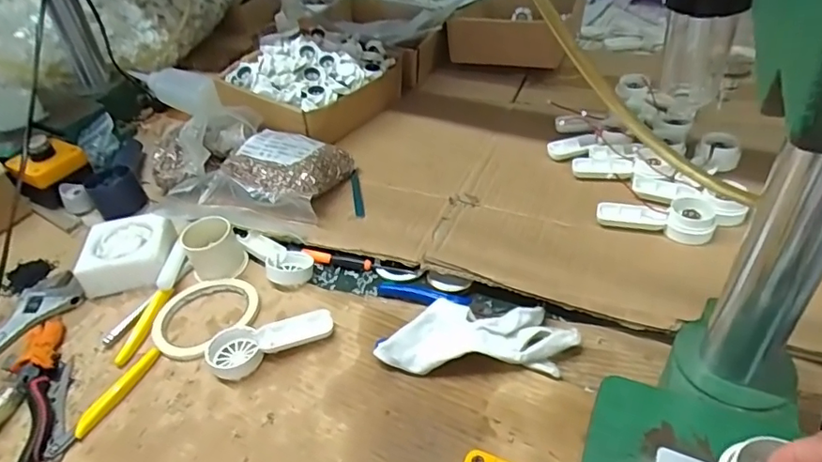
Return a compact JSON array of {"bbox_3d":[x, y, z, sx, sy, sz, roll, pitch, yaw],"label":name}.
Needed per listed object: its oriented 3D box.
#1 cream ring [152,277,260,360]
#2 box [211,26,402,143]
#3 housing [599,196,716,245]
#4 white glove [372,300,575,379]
[{"bbox_3d":[-0.200,0.080,0.533,0.098,0.011,0.099,-4,40,4],"label":"cream ring"},{"bbox_3d":[-0.141,-0.204,0.788,0.177,0.107,0.237,23,49,31],"label":"box"},{"bbox_3d":[0.251,-0.016,0.560,0.108,0.021,0.046,13,44,22],"label":"housing"},{"bbox_3d":[0.057,0.090,0.468,0.164,0.035,0.058,-2,41,7],"label":"white glove"}]

